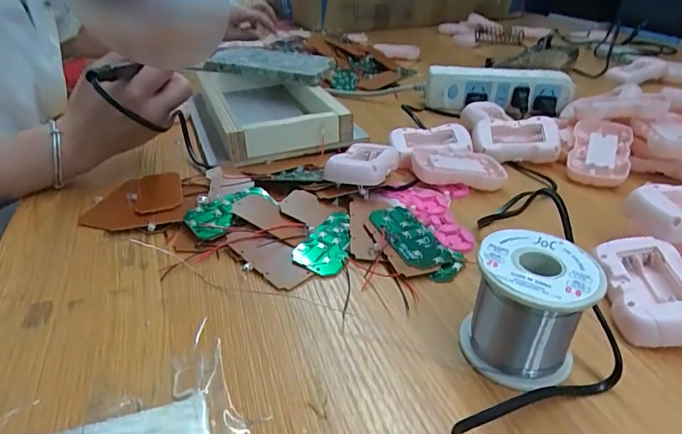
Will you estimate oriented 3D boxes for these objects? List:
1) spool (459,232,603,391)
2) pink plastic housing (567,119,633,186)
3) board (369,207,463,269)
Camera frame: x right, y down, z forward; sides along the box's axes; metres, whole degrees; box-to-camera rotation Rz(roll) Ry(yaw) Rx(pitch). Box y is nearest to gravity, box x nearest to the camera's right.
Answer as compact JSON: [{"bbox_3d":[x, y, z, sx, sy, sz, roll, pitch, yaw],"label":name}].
[{"bbox_3d":[0.103,0.050,0.252,0.059,0.063,0.059,16,36,22],"label":"spool"},{"bbox_3d":[0.268,-0.069,0.467,0.053,0.015,0.092,8,50,30],"label":"pink plastic housing"},{"bbox_3d":[0.053,0.015,0.353,0.041,0.008,0.075,-19,38,-27],"label":"board"}]

